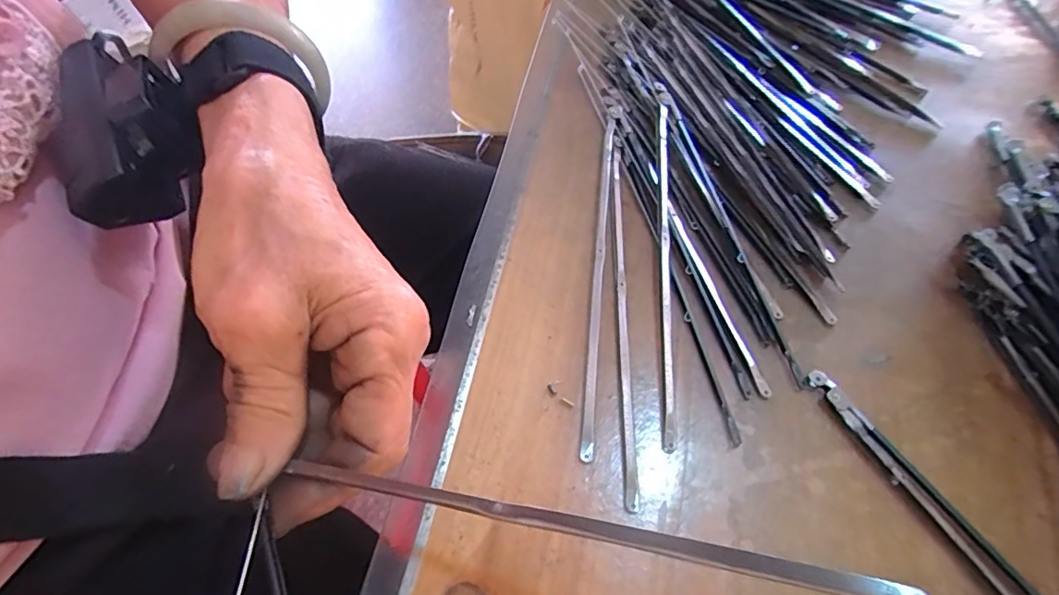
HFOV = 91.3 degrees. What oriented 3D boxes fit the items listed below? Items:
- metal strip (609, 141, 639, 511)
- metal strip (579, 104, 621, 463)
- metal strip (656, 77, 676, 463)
[{"bbox_3d":[0.040,-0.001,0.227,0.006,0.006,0.174,1,60,2],"label":"metal strip"},{"bbox_3d":[0.033,-0.021,0.237,0.006,0.010,0.184,6,60,5],"label":"metal strip"},{"bbox_3d":[0.064,-0.029,0.238,0.008,0.010,0.193,4,60,4],"label":"metal strip"}]

